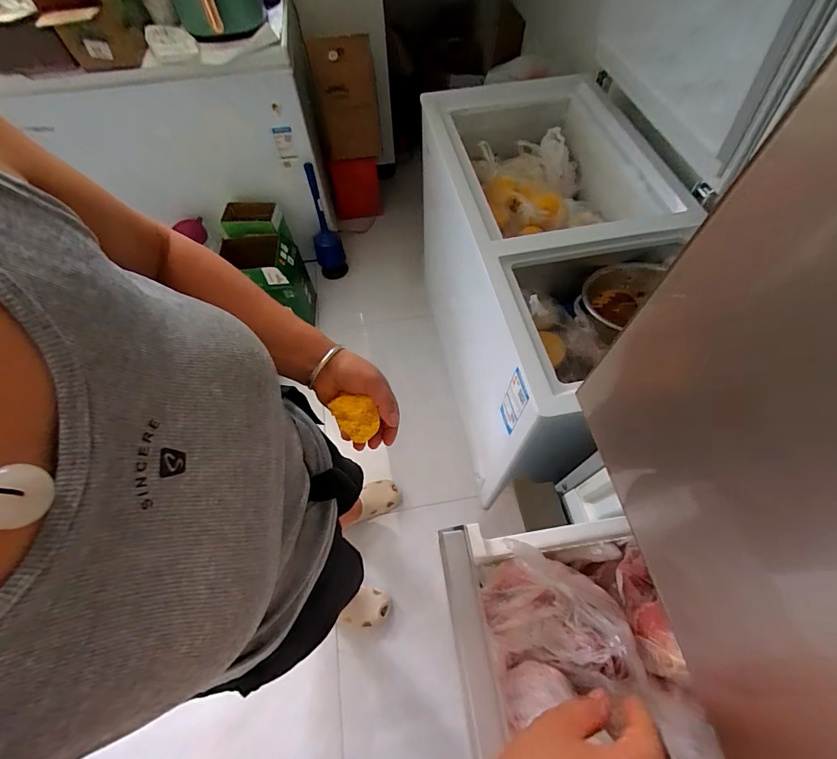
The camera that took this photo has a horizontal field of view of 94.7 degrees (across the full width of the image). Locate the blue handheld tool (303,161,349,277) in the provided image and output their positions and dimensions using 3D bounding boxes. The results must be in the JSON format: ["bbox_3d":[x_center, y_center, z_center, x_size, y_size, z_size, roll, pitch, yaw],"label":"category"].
[{"bbox_3d":[-0.413,-0.649,1.670,0.128,0.484,0.145,-17,62,-7],"label":"blue handheld tool"}]

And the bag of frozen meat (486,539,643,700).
[{"bbox_3d":[0.128,0.215,0.360,0.124,0.061,0.103,10,62,8],"label":"bag of frozen meat"}]

